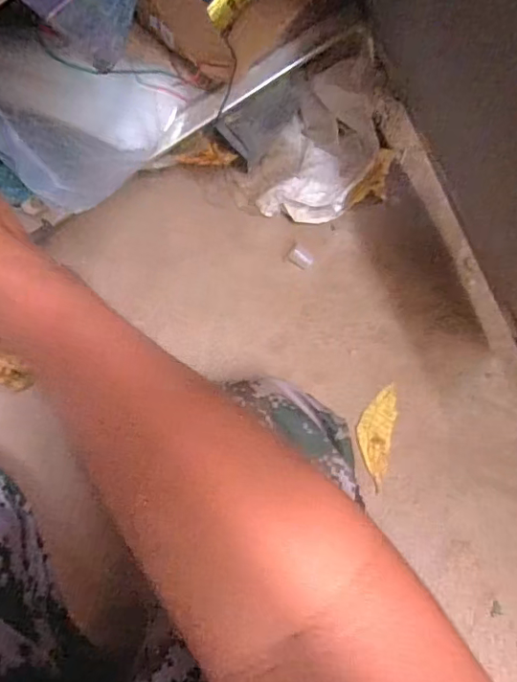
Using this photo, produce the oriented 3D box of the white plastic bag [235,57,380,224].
[{"bbox_3d":[0.062,-0.216,0.590,0.135,0.045,0.186,36,92,6],"label":"white plastic bag"}]

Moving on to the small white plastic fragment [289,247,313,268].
[{"bbox_3d":[0.048,-0.094,0.616,0.027,0.006,0.016,35,92,6],"label":"small white plastic fragment"}]

